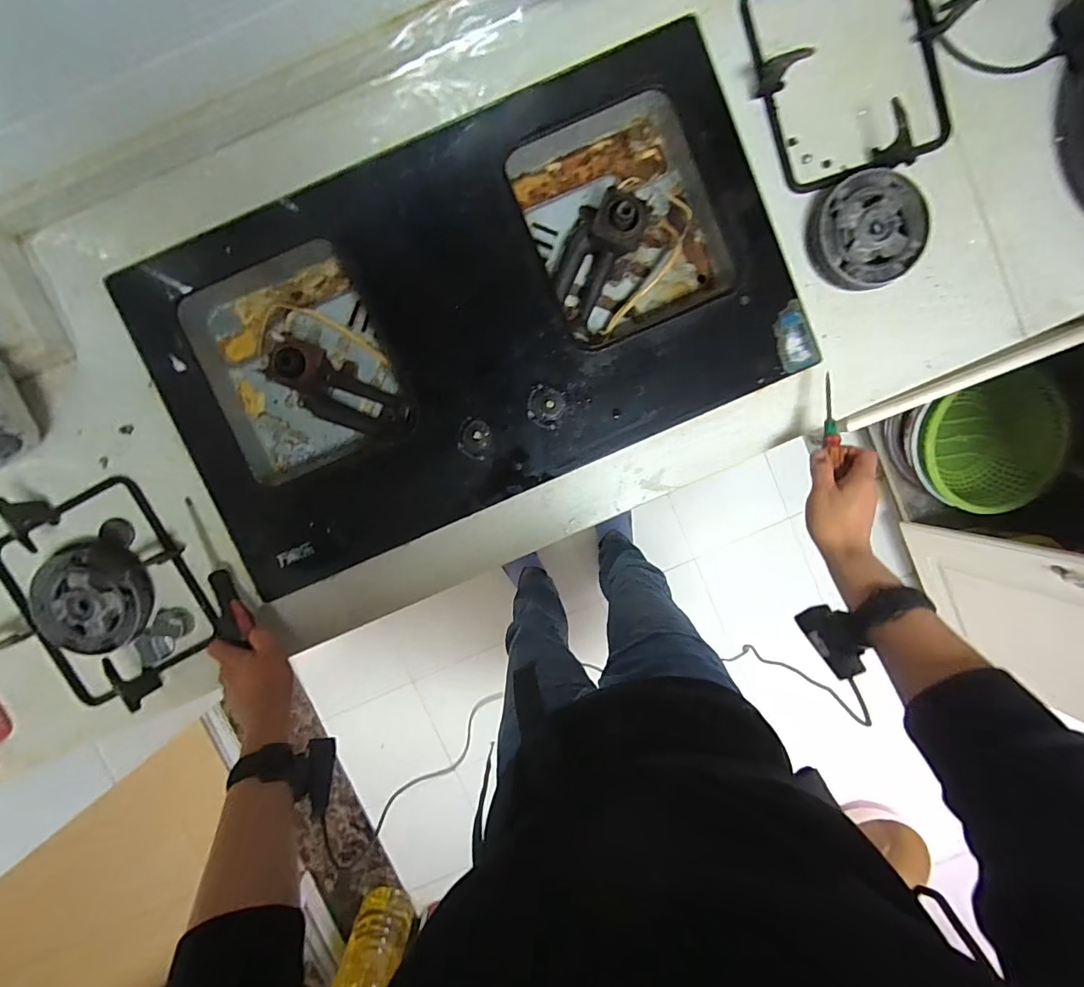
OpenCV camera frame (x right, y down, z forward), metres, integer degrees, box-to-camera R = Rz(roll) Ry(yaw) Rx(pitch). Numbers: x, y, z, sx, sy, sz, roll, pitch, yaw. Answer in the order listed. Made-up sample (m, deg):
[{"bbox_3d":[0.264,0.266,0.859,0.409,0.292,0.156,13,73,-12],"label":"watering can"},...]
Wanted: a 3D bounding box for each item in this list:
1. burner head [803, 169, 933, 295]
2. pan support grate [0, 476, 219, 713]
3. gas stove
[{"bbox_3d":[0.382,-0.307,0.567,0.127,0.032,0.124,0,94,-1],"label":"burner head"},{"bbox_3d":[-0.541,0.127,0.580,0.224,0.046,0.268,-33,94,1],"label":"pan support grate"},{"bbox_3d":[-0.088,-0.206,0.608,0.750,0.087,0.422,-24,96,1],"label":"gas stove"}]

